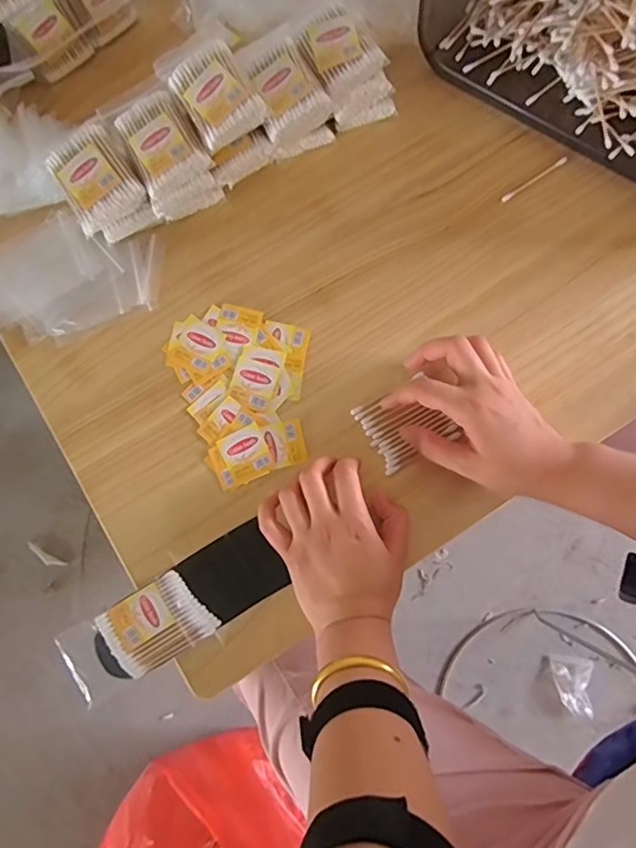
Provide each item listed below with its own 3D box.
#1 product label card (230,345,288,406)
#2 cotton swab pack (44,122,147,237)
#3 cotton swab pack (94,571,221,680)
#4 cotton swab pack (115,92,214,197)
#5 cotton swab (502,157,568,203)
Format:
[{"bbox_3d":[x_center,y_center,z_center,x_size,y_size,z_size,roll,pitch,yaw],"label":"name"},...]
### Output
[{"bbox_3d":[-0.054,-0.045,0.478,0.038,0.004,0.052,18,80,6],"label":"product label card"},{"bbox_3d":[-0.187,-0.206,0.453,0.059,0.023,0.074,-32,79,-4],"label":"cotton swab pack"},{"bbox_3d":[-0.129,0.160,0.435,0.076,0.016,0.060,-32,79,-4],"label":"cotton swab pack"},{"bbox_3d":[-0.130,-0.235,0.451,0.055,0.019,0.072,-26,79,-3],"label":"cotton swab pack"},{"bbox_3d":[0.200,-0.226,0.496,0.074,0.004,0.006,-33,80,-6],"label":"cotton swab"}]

